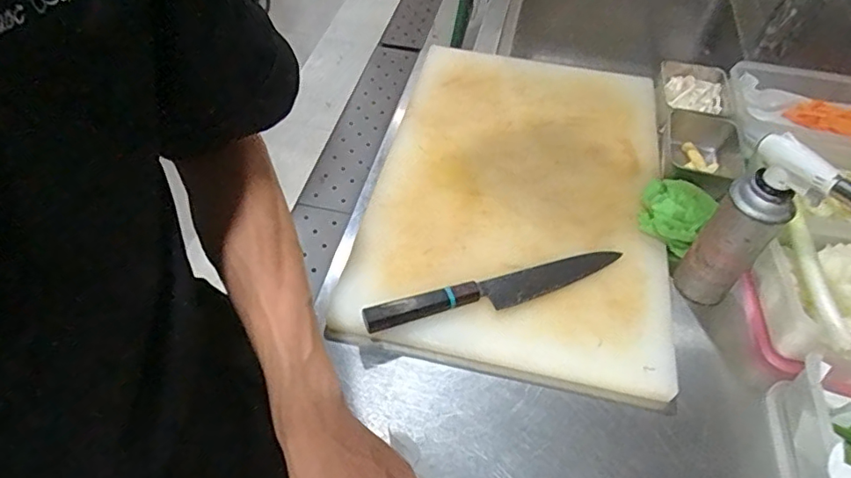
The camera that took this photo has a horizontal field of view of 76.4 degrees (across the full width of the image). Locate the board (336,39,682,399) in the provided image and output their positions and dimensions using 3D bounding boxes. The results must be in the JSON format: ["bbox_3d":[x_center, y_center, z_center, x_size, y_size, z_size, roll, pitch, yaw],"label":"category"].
[{"bbox_3d":[0.136,-0.085,0.768,0.387,0.031,0.580,11,54,5],"label":"board"}]

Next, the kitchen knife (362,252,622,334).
[{"bbox_3d":[0.087,0.060,0.645,0.323,0.024,0.044,-14,55,-13],"label":"kitchen knife"}]

